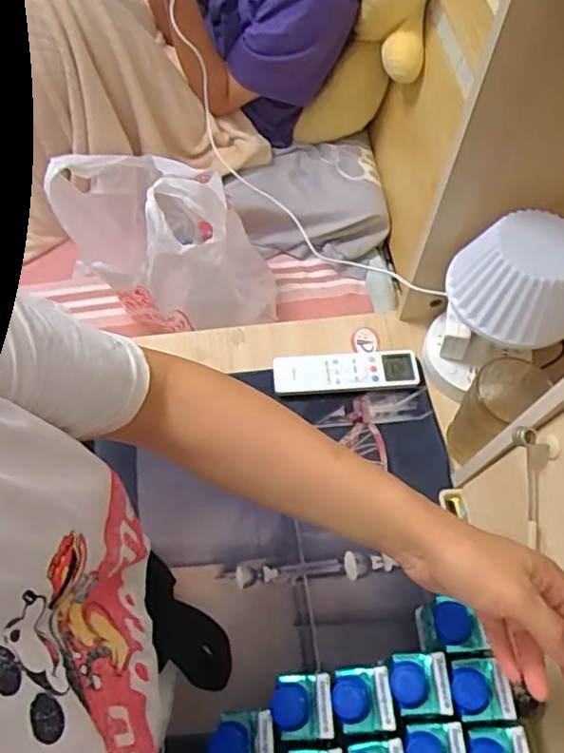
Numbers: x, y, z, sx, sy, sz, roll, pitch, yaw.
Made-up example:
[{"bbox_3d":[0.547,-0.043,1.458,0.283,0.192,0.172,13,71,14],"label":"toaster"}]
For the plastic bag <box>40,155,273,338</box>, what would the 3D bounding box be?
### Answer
[{"bbox_3d":[-0.189,-0.239,1.016,0.339,0.299,0.255,-5,62,-3],"label":"plastic bag"}]

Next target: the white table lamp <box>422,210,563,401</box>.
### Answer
[{"bbox_3d":[0.232,-0.063,0.657,0.108,0.223,0.118,-4,62,-2],"label":"white table lamp"}]

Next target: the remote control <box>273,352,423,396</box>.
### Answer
[{"bbox_3d":[0.079,-0.006,0.733,0.176,0.015,0.049,-4,62,-2],"label":"remote control"}]

